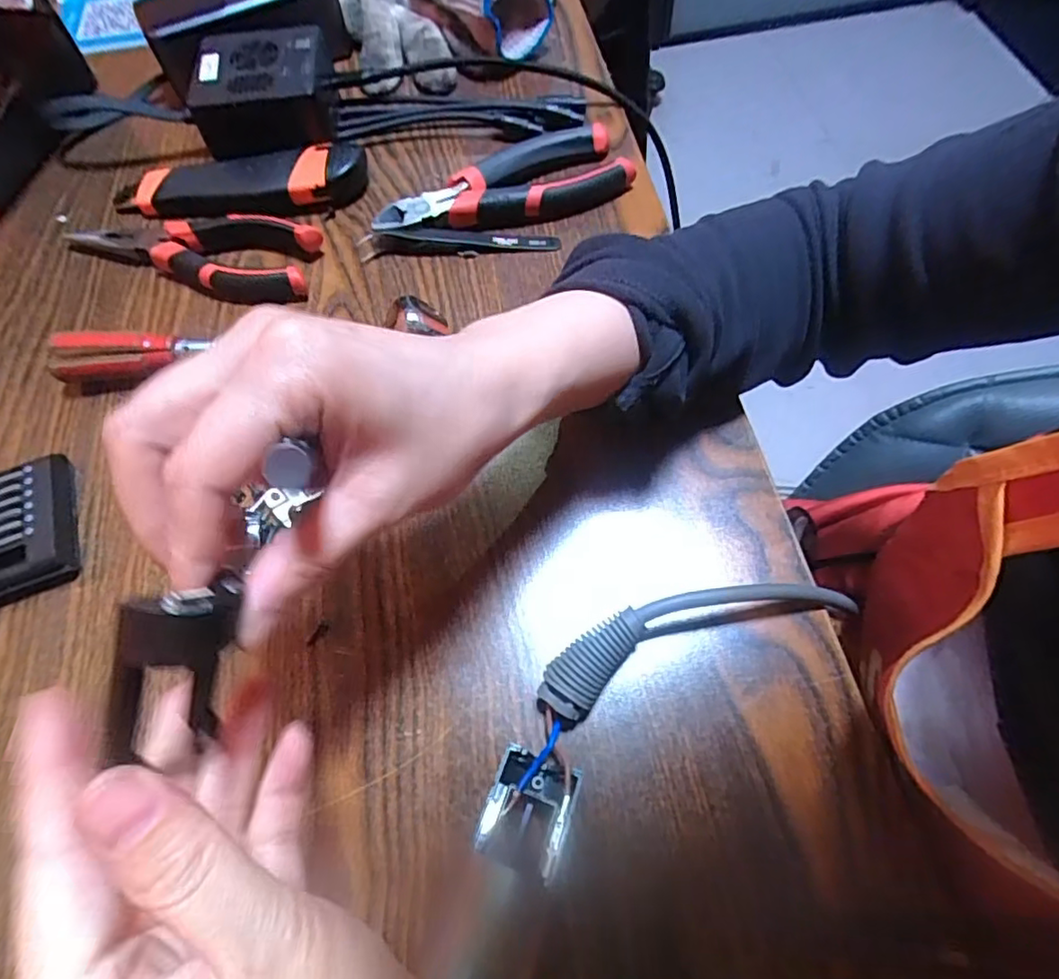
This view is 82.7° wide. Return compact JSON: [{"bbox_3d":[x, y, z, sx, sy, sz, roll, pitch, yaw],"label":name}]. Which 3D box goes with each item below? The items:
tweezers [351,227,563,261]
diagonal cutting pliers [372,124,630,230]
[{"bbox_3d":[-0.042,-0.147,0.359,0.116,0.014,0.012,-1,64,1],"label":"tweezers"},{"bbox_3d":[-0.016,-0.181,0.365,0.151,0.022,0.048,-20,65,-8],"label":"diagonal cutting pliers"}]

